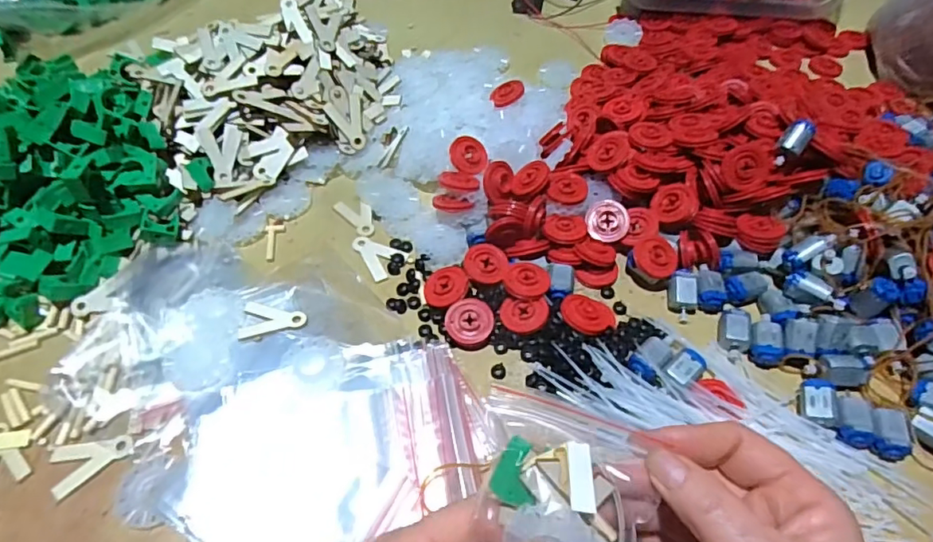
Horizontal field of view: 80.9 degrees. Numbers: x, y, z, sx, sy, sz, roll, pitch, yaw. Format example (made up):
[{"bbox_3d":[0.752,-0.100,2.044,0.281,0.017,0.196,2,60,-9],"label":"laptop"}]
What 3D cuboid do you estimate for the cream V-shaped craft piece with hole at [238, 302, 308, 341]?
[{"bbox_3d":[-0.134,0.035,0.380,0.042,0.004,0.028,0,53,0],"label":"cream V-shaped craft piece with hole"}]

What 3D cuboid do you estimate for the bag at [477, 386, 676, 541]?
[{"bbox_3d":[0.038,0.106,0.219,0.068,0.035,0.098,8,54,6],"label":"bag"}]

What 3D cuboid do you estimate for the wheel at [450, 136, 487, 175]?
[{"bbox_3d":[0.002,-0.094,0.445,0.030,0.030,0.007,-10,9,-20],"label":"wheel"}]

